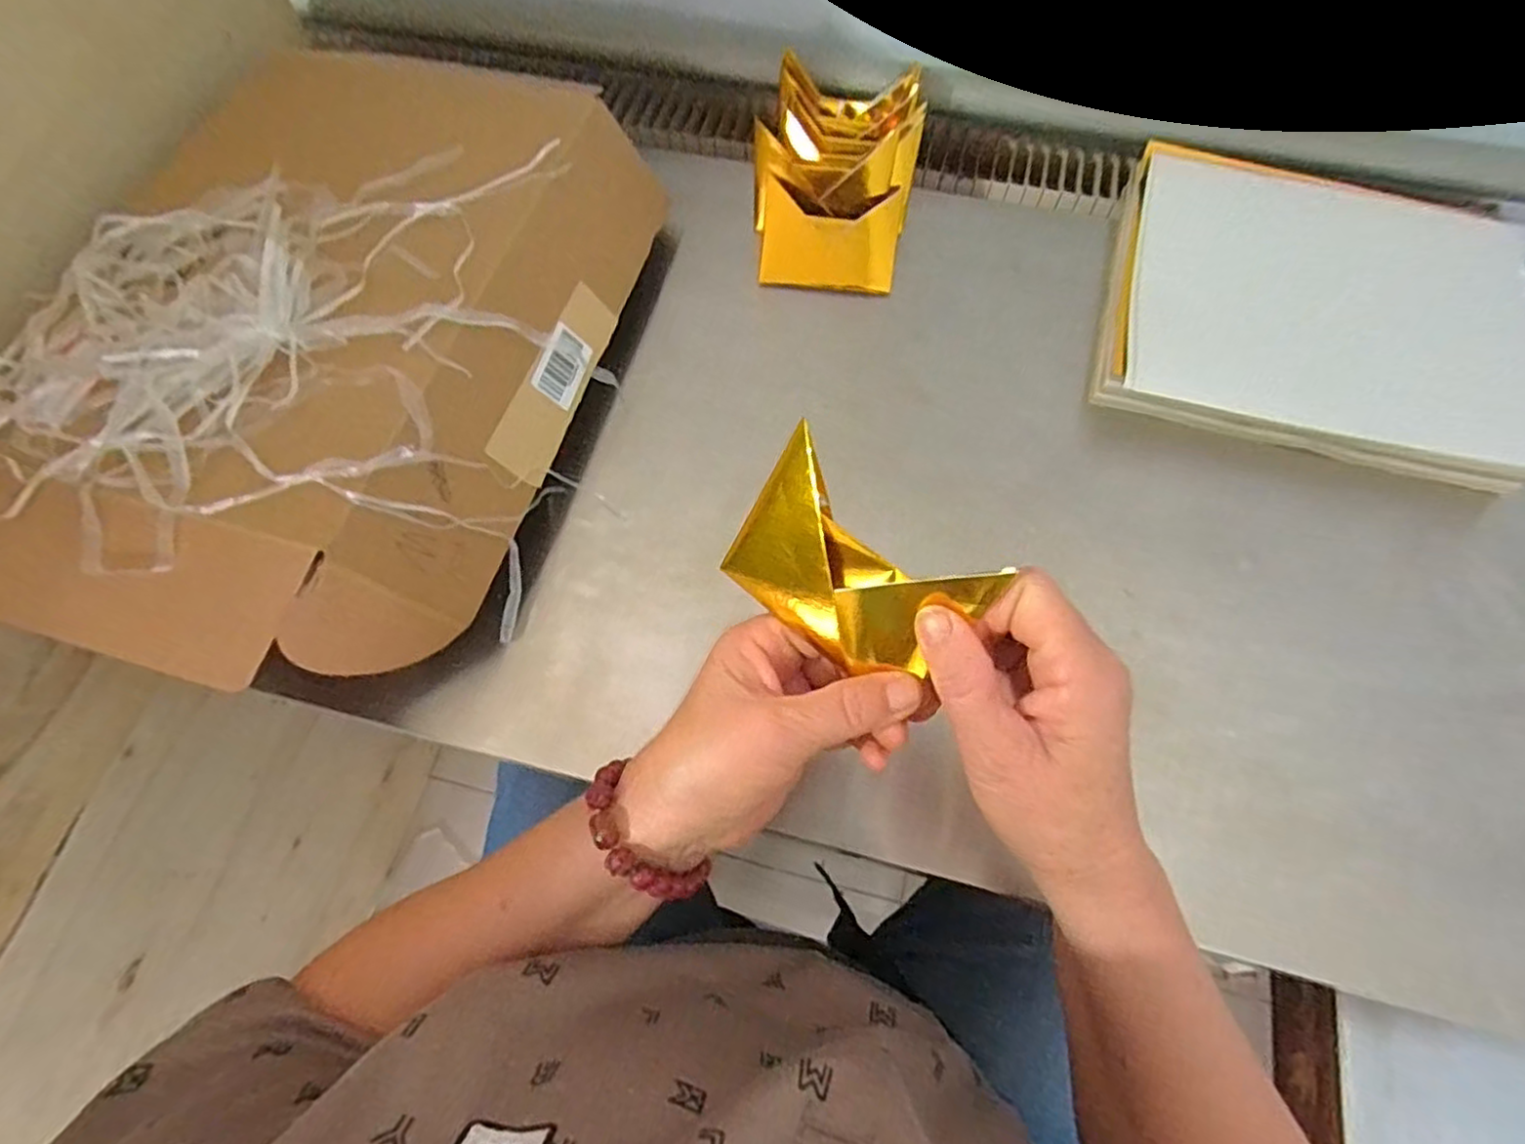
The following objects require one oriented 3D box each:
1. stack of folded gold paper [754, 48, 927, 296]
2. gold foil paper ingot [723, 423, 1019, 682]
[{"bbox_3d":[0.054,-0.288,0.507,0.115,0.071,0.147,8,66,6],"label":"stack of folded gold paper"},{"bbox_3d":[0.037,-0.004,0.285,0.094,0.042,0.068,32,112,1],"label":"gold foil paper ingot"}]

